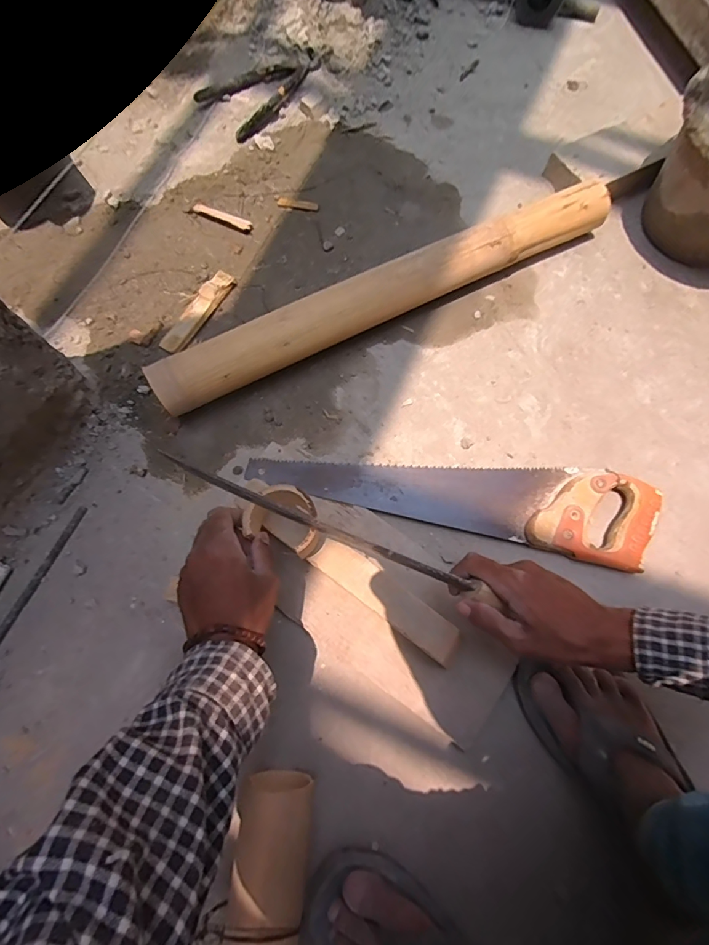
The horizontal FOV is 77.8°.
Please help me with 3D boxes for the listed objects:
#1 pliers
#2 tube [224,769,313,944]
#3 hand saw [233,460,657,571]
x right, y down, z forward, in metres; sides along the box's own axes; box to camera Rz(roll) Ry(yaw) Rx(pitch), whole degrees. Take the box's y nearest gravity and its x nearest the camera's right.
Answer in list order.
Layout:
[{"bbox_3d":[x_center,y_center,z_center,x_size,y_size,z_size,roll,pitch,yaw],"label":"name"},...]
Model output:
[{"bbox_3d":[-0.144,-0.645,0.736,0.207,0.025,0.119,-41,78,-12],"label":"pliers"},{"bbox_3d":[-0.084,0.425,0.370,0.066,0.058,0.278,4,73,0],"label":"tube"},{"bbox_3d":[0.121,0.016,0.545,0.479,0.030,0.108,14,74,3],"label":"hand saw"}]

